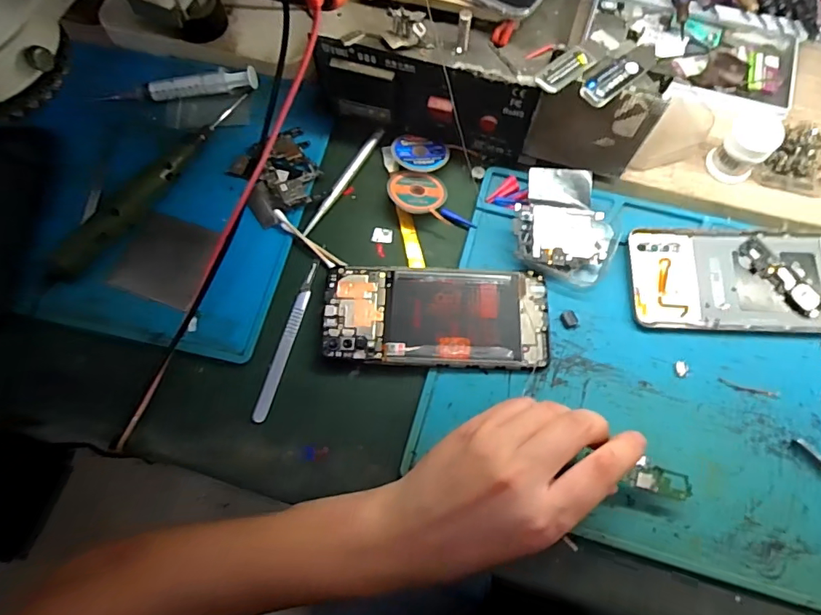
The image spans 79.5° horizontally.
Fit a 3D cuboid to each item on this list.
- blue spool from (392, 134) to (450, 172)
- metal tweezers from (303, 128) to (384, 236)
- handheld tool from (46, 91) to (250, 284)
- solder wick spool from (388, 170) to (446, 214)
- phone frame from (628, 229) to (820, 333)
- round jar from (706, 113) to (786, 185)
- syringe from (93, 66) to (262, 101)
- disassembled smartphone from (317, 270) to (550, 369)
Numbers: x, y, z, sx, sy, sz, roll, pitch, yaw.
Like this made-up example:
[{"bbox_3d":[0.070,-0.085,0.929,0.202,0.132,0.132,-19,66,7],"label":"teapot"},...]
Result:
[{"bbox_3d":[0.007,-0.125,0.397,0.041,0.007,0.041,3,55,-5],"label":"blue spool"},{"bbox_3d":[-0.054,-0.103,0.396,0.009,0.004,0.110,30,73,11],"label":"metal tweezers"},{"bbox_3d":[-0.199,-0.099,0.387,0.023,0.025,0.207,34,74,13],"label":"handheld tool"},{"bbox_3d":[0.005,-0.090,0.385,0.045,0.014,0.039,17,71,7],"label":"solder wick spool"},{"bbox_3d":[0.244,-0.020,0.356,0.164,0.008,0.074,2,70,2],"label":"phone frame"},{"bbox_3d":[0.260,-0.123,0.385,0.036,0.041,0.034,0,70,1],"label":"round jar"},{"bbox_3d":[-0.193,-0.186,0.416,0.128,0.027,0.016,-6,70,-1],"label":"syringe"},{"bbox_3d":[0.018,0.006,0.351,0.155,0.010,0.071,2,70,2],"label":"disassembled smartphone"}]

